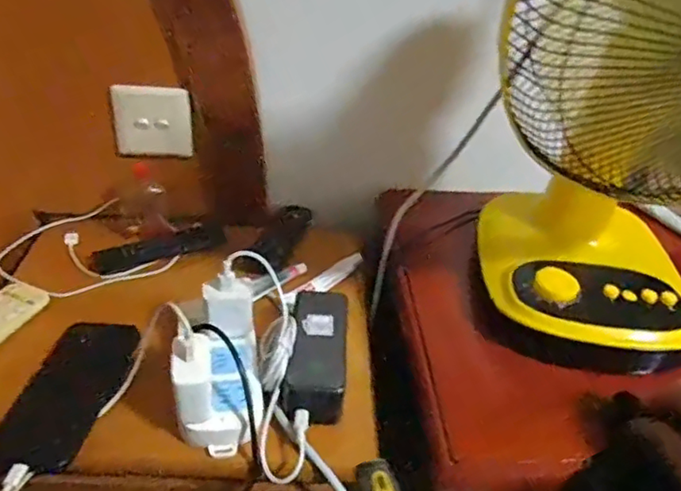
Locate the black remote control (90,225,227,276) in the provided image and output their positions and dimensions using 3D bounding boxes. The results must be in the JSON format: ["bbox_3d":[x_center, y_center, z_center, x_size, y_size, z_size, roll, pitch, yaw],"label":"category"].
[{"bbox_3d":[-0.221,0.001,0.721,0.154,0.014,0.044,-17,42,-26],"label":"black remote control"}]

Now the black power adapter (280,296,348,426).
[{"bbox_3d":[-0.022,0.100,0.570,0.054,0.041,0.138,4,37,0],"label":"black power adapter"}]

